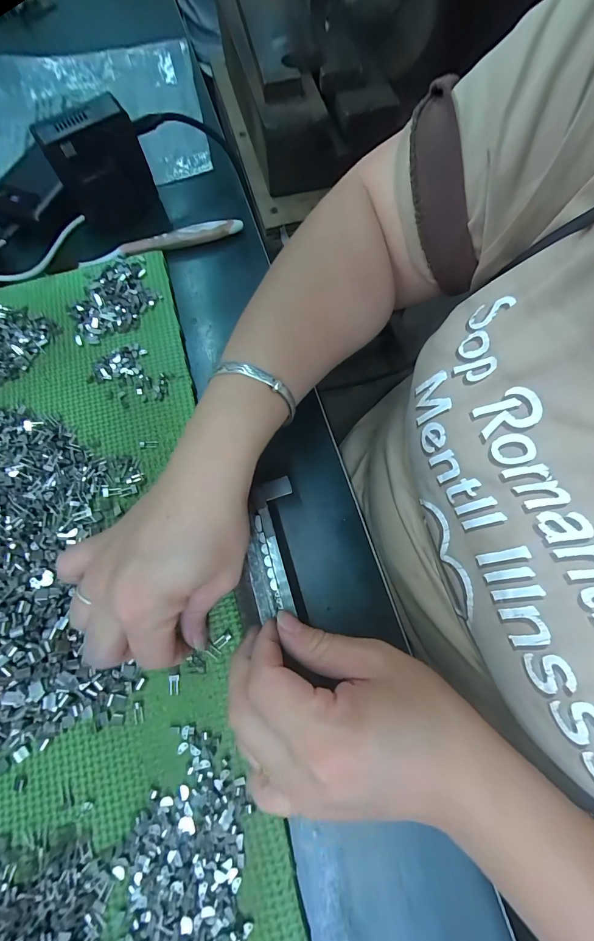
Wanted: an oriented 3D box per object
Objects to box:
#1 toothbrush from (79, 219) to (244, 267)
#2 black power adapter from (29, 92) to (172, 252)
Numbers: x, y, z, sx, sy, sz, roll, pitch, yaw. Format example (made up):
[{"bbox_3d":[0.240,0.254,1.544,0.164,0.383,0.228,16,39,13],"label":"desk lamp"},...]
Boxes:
[{"bbox_3d":[-0.123,-0.207,0.318,0.148,0.012,0.012,-17,72,-4],"label":"toothbrush"},{"bbox_3d":[-0.172,-0.266,0.321,0.074,0.091,0.032,-23,72,-6],"label":"black power adapter"}]

